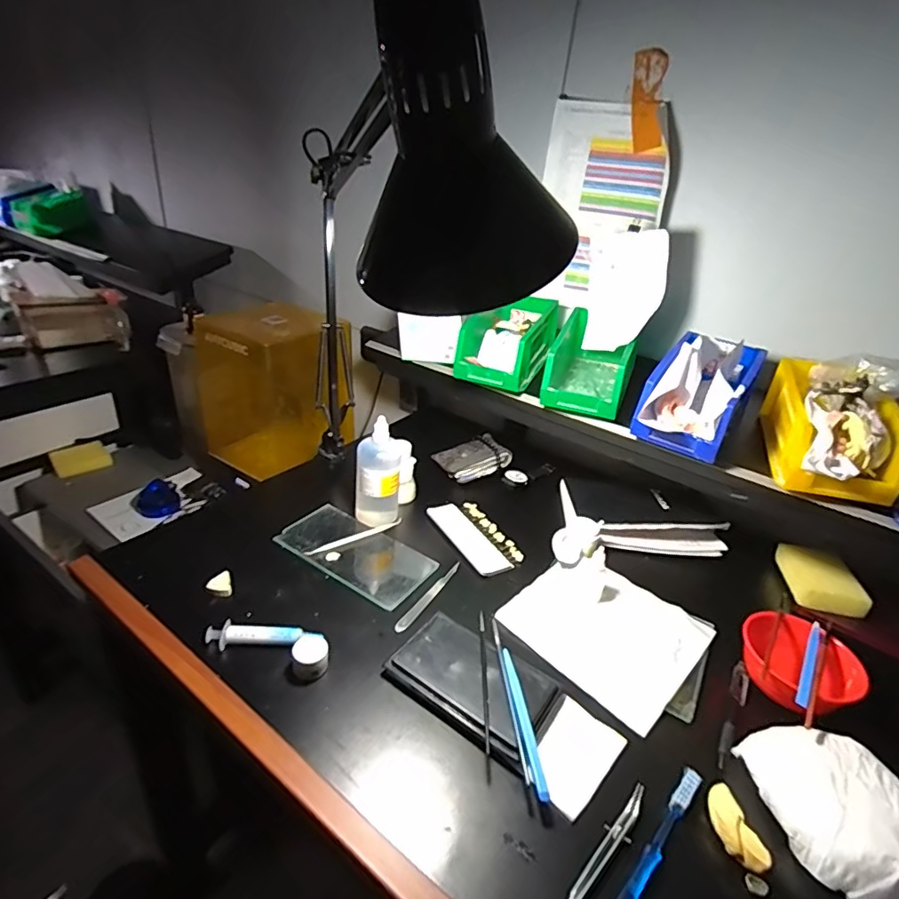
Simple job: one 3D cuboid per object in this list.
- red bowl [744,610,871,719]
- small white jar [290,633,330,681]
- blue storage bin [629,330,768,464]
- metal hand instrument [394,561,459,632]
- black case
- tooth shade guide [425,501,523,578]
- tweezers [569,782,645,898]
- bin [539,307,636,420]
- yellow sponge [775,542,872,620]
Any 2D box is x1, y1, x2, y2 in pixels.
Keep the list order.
[{"bbox_3d":[0.359,0.226,0.542,0.111,0.044,0.107,5,29,-3],"label":"red bowl"},{"bbox_3d":[-0.140,0.207,0.520,0.036,0.033,0.039,5,29,-3],"label":"small white jar"},{"bbox_3d":[0.312,-0.073,0.648,0.103,0.107,0.162,22,33,31],"label":"blue storage bin"},{"bbox_3d":[-0.024,0.177,0.626,0.014,0.004,0.133,21,32,24],"label":"metal hand instrument"},{"bbox_3d":[0.023,0.231,0.512,0.156,0.023,0.099,24,34,29],"label":"black case"},{"bbox_3d":[0.036,0.121,0.734,0.078,0.010,0.155,-12,34,-29],"label":"tooth shade guide"},{"bbox_3d":[0.114,0.312,0.390,0.016,0.009,0.144,28,35,33],"label":"tweezers"},{"bbox_3d":[0.199,-0.119,0.728,0.103,0.089,0.162,14,29,19],"label":"bin"},{"bbox_3d":[0.498,0.175,0.690,0.085,0.031,0.107,11,29,8],"label":"yellow sponge"}]

